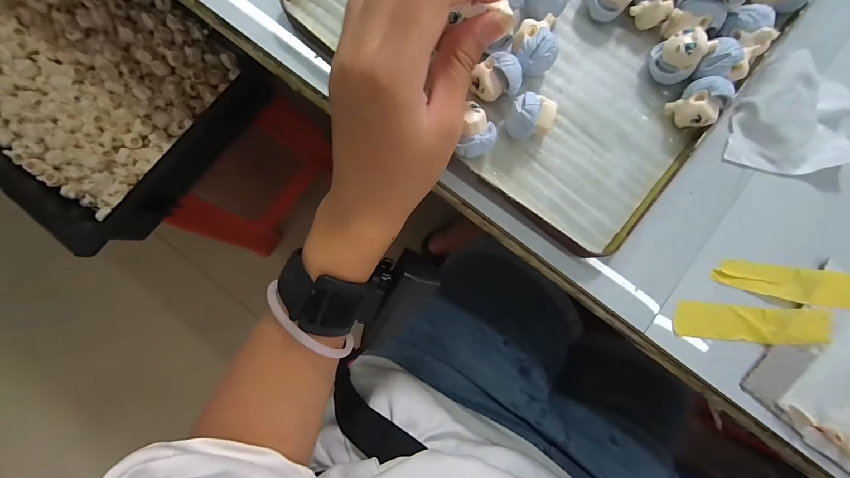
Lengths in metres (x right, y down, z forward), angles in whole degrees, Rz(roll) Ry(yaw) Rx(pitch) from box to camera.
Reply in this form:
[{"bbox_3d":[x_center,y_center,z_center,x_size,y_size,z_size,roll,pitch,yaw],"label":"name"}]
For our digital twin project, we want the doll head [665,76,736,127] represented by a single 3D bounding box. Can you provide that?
[{"bbox_3d":[0.151,-0.074,0.198,0.021,0.023,0.022,0,86,-2],"label":"doll head"}]

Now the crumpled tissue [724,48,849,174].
[{"bbox_3d":[0.215,-0.070,0.205,0.067,0.017,0.061,9,86,-1],"label":"crumpled tissue"}]

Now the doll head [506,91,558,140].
[{"bbox_3d":[0.056,-0.065,0.194,0.022,0.023,0.025,26,86,0],"label":"doll head"}]

